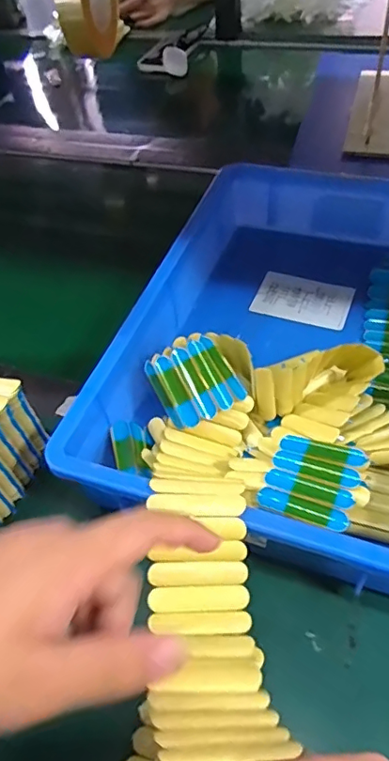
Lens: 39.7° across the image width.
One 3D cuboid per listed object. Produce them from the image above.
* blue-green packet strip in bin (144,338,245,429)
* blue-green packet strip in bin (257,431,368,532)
[{"bbox_3d":[0.001,0.001,0.444,0.063,0.016,0.062,-29,91,-6],"label":"blue-green packet strip in bin"},{"bbox_3d":[0.083,0.070,0.381,0.062,0.006,0.059,15,66,24],"label":"blue-green packet strip in bin"}]

